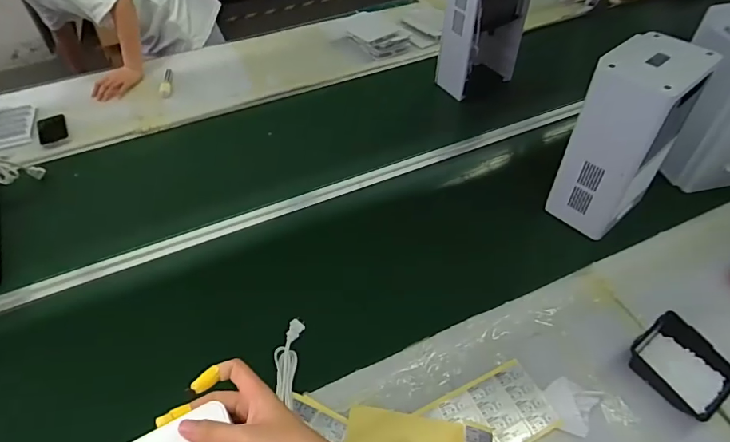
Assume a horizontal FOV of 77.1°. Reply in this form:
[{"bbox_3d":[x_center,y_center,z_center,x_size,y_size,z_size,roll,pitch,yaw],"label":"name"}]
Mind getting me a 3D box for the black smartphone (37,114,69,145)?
[{"bbox_3d":[-0.837,-0.249,1.227,0.068,0.013,0.109,-23,51,-15],"label":"black smartphone"}]

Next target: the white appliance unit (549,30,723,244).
[{"bbox_3d":[0.508,-0.164,0.915,0.205,0.332,0.151,-35,55,-24],"label":"white appliance unit"}]

